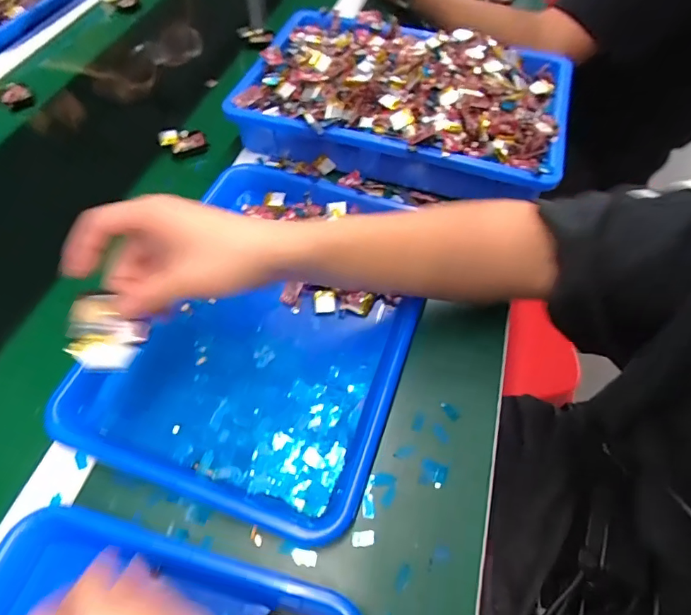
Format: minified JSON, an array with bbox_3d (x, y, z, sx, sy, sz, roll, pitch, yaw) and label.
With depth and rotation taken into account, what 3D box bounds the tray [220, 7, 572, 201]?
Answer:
[{"bbox_3d":[0.070,-0.257,0.562,0.372,0.091,0.241,18,58,9],"label":"tray"}]

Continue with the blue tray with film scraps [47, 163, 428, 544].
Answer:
[{"bbox_3d":[-0.063,0.006,0.408,0.242,0.041,0.319,18,55,8],"label":"blue tray with film scraps"}]

